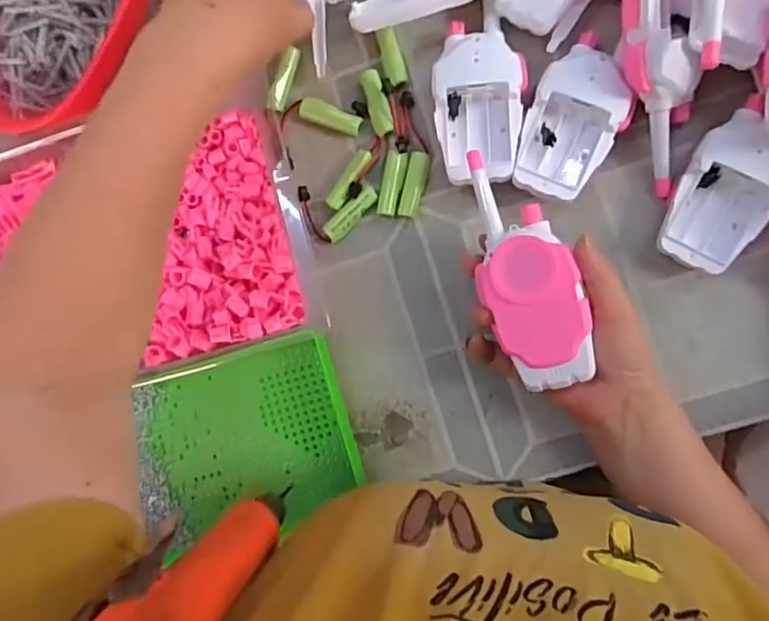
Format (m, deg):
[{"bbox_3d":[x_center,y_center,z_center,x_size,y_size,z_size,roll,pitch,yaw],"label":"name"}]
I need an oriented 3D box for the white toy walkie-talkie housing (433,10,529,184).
[{"bbox_3d":[0.071,-0.156,0.433,0.065,0.027,0.121,0,92,7],"label":"white toy walkie-talkie housing"}]

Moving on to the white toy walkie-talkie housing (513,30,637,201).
[{"bbox_3d":[0.140,-0.140,0.422,0.065,0.027,0.117,22,94,6],"label":"white toy walkie-talkie housing"}]

